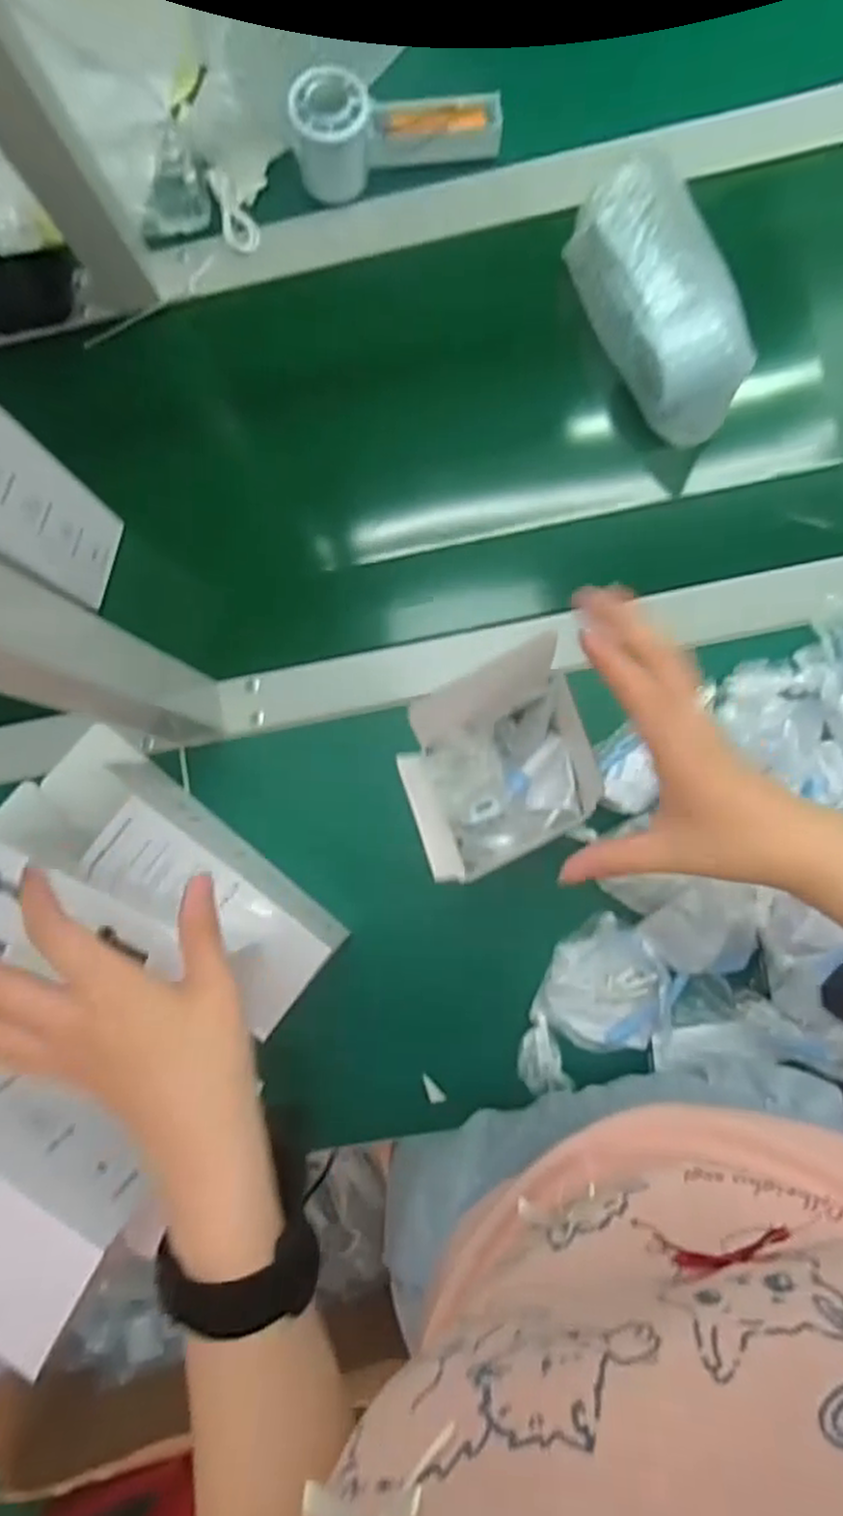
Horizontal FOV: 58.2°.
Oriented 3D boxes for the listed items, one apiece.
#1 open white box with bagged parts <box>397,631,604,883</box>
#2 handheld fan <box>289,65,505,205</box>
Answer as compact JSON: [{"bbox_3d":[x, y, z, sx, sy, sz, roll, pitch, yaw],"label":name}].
[{"bbox_3d":[0.039,0.005,0.374,0.092,0.049,0.088,-23,86,3],"label":"open white box with bagged parts"},{"bbox_3d":[-0.018,-0.463,0.553,0.147,0.062,0.049,-9,86,4],"label":"handheld fan"}]

